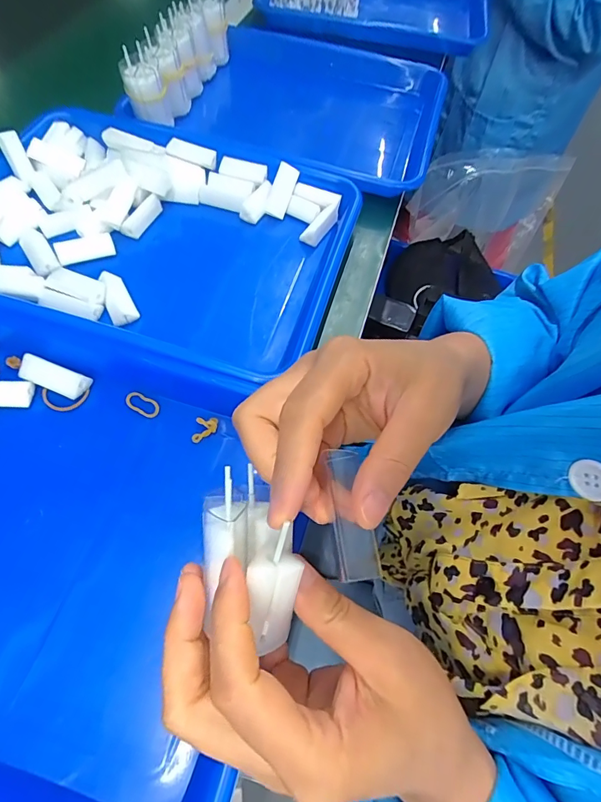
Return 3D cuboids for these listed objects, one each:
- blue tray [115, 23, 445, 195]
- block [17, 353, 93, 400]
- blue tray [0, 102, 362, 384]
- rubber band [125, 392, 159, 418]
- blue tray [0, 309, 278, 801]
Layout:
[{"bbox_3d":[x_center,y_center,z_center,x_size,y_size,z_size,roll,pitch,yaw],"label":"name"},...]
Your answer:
[{"bbox_3d":[-0.007,-0.331,0.495,0.309,0.053,0.261,15,61,4],"label":"blue tray"},{"bbox_3d":[-0.176,-0.017,0.303,0.048,0.016,0.018,19,61,6],"label":"block"},{"bbox_3d":[-0.131,-0.151,0.375,0.332,0.037,0.252,17,61,5],"label":"blue tray"},{"bbox_3d":[-0.113,0.002,0.304,0.026,0.004,0.013,27,63,10],"label":"rubber band"},{"bbox_3d":[-0.175,0.067,0.254,0.322,0.032,0.244,16,61,5],"label":"blue tray"}]

